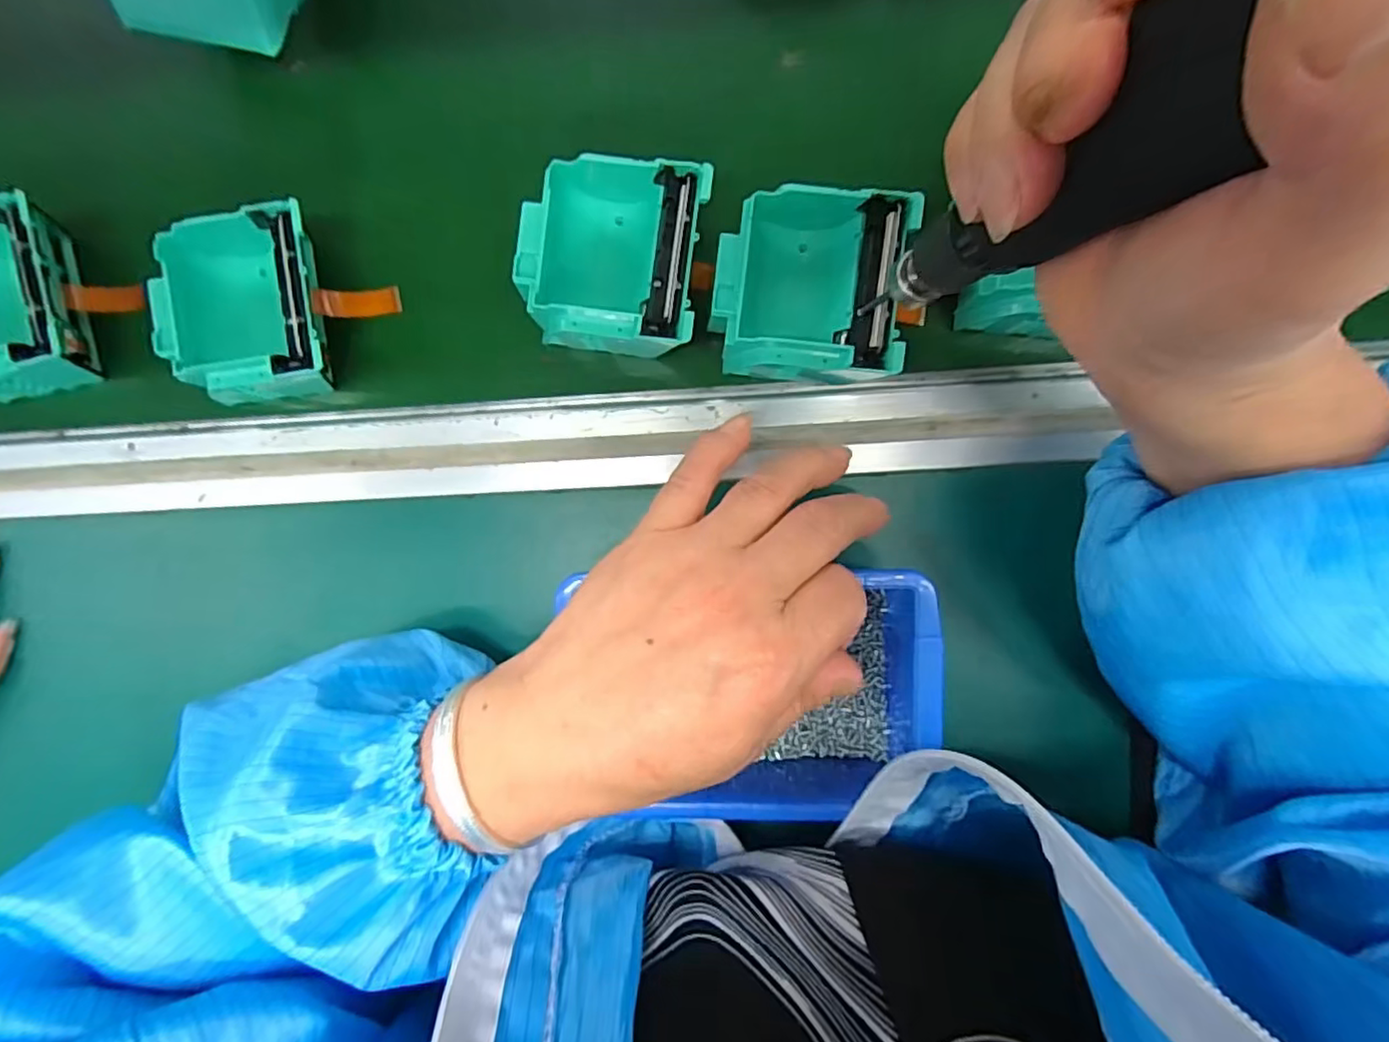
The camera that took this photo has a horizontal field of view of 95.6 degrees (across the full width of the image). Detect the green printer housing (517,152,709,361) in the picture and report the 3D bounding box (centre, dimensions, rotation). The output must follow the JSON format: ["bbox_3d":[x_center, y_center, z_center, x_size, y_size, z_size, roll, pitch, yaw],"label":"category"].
[{"bbox_3d":[-0.036,-0.112,0.277,0.080,0.036,0.081,8,93,5],"label":"green printer housing"}]

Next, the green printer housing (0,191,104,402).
[{"bbox_3d":[-0.323,-0.099,0.294,0.073,0.040,0.075,-8,92,5],"label":"green printer housing"}]

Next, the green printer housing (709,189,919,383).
[{"bbox_3d":[0.049,-0.099,0.272,0.078,0.031,0.077,6,93,5],"label":"green printer housing"}]

